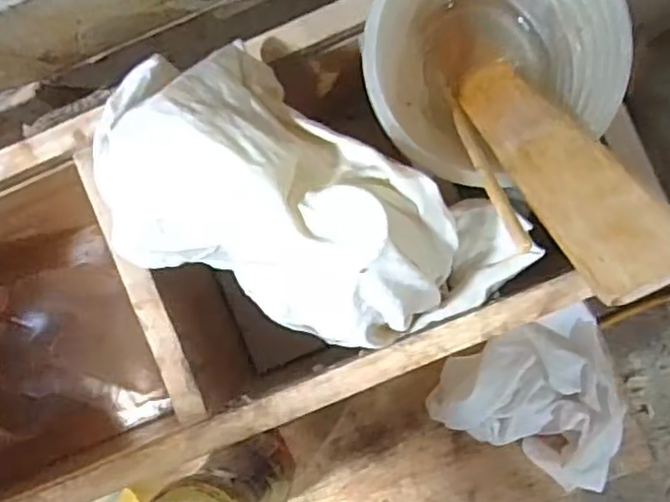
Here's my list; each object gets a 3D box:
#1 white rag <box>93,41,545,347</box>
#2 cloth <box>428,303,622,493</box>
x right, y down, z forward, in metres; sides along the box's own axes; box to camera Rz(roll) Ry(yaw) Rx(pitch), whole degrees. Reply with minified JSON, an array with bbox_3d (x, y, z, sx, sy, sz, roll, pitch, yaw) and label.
[{"bbox_3d":[-0.009,-0.007,0.322,0.174,0.098,0.104,34,93,5],"label":"white rag"},{"bbox_3d":[0.142,0.116,0.506,0.127,0.035,0.120,-19,88,6],"label":"cloth"}]

